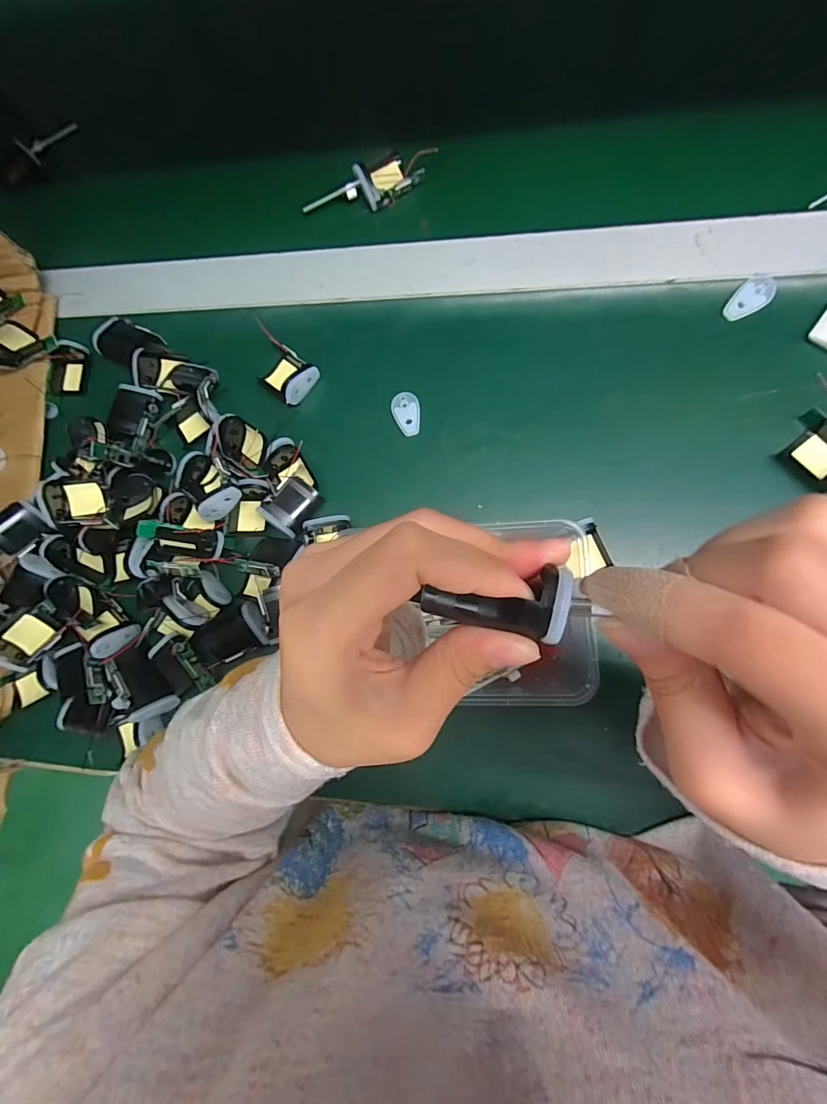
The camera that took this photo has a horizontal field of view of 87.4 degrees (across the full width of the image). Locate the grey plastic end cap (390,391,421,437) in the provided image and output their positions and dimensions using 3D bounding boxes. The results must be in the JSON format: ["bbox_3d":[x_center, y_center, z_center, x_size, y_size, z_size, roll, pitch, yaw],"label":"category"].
[{"bbox_3d":[-0.005,-0.111,0.345,0.023,0.004,0.036,-11,83,7],"label":"grey plastic end cap"}]

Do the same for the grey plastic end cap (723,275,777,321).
[{"bbox_3d":[0.247,-0.185,0.317,0.037,0.006,0.022,-45,80,2],"label":"grey plastic end cap"}]

